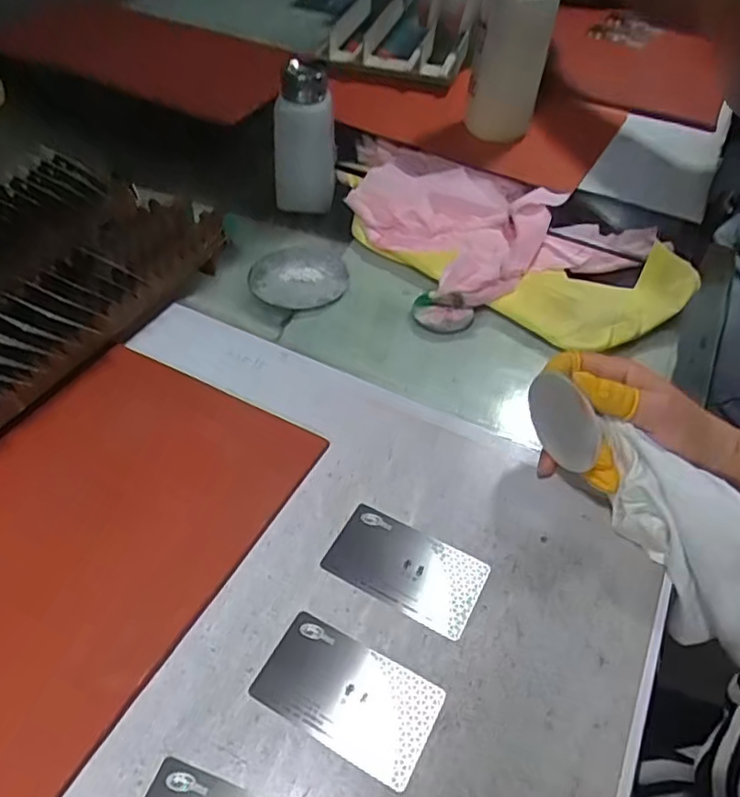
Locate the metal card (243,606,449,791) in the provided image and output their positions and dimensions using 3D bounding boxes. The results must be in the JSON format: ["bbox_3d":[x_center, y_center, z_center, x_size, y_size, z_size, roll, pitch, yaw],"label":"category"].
[{"bbox_3d":[-0.011,0.149,0.315,0.087,0.004,0.050,24,51,17],"label":"metal card"}]

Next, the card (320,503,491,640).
[{"bbox_3d":[0.021,0.097,0.362,0.087,0.004,0.051,24,50,16],"label":"card"}]

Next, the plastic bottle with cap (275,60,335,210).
[{"bbox_3d":[-0.060,-0.233,0.571,0.052,0.125,0.044,6,48,1],"label":"plastic bottle with cap"}]

